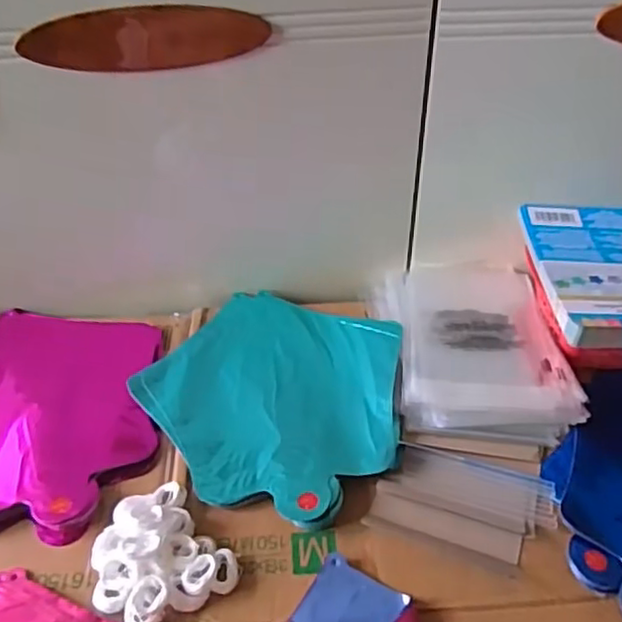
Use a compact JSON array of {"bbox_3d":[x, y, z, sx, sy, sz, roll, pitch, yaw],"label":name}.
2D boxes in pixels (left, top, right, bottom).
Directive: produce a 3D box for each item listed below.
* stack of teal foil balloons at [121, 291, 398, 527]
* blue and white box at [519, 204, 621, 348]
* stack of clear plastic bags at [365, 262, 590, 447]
[{"bbox_3d":[-0.031,0.068,0.585,0.230,0.019,0.223,16,46,17],"label":"stack of teal foil balloons"},{"bbox_3d":[0.260,-0.042,0.577,0.122,0.022,0.187,1,43,2],"label":"blue and white box"},{"bbox_3d":[0.148,0.026,0.620,0.156,0.028,0.216,-2,43,-1],"label":"stack of clear plastic bags"}]

